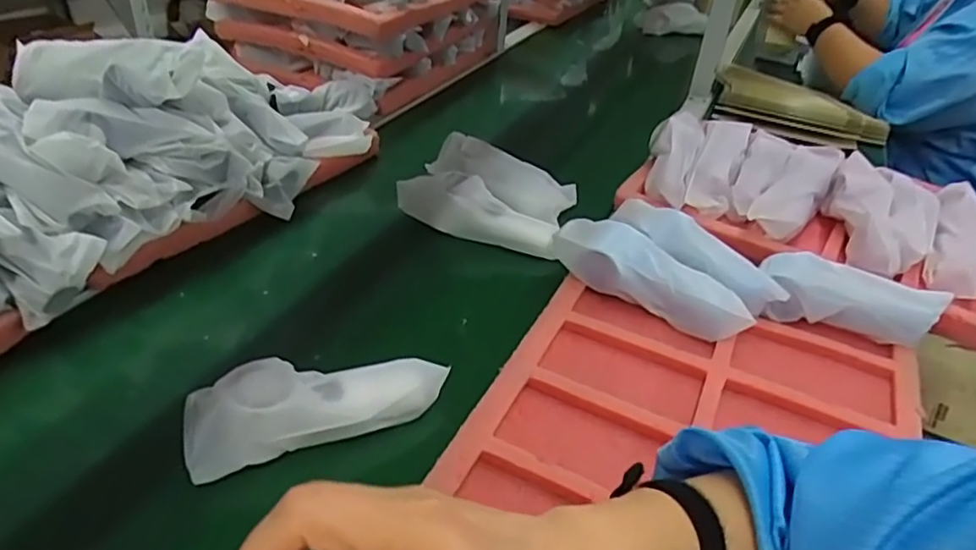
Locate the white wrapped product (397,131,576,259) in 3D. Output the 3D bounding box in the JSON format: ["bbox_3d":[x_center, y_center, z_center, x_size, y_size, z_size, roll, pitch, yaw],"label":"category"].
[{"bbox_3d":[0.004,-0.105,0.794,0.191,0.060,0.143,14,37,12],"label":"white wrapped product"}]

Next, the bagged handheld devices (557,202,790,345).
[{"bbox_3d":[0.192,-0.008,0.668,0.213,0.066,0.137,27,41,27],"label":"bagged handheld devices"}]

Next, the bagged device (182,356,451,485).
[{"bbox_3d":[-0.131,0.096,0.501,0.195,0.053,0.062,-12,39,-22],"label":"bagged device"}]

